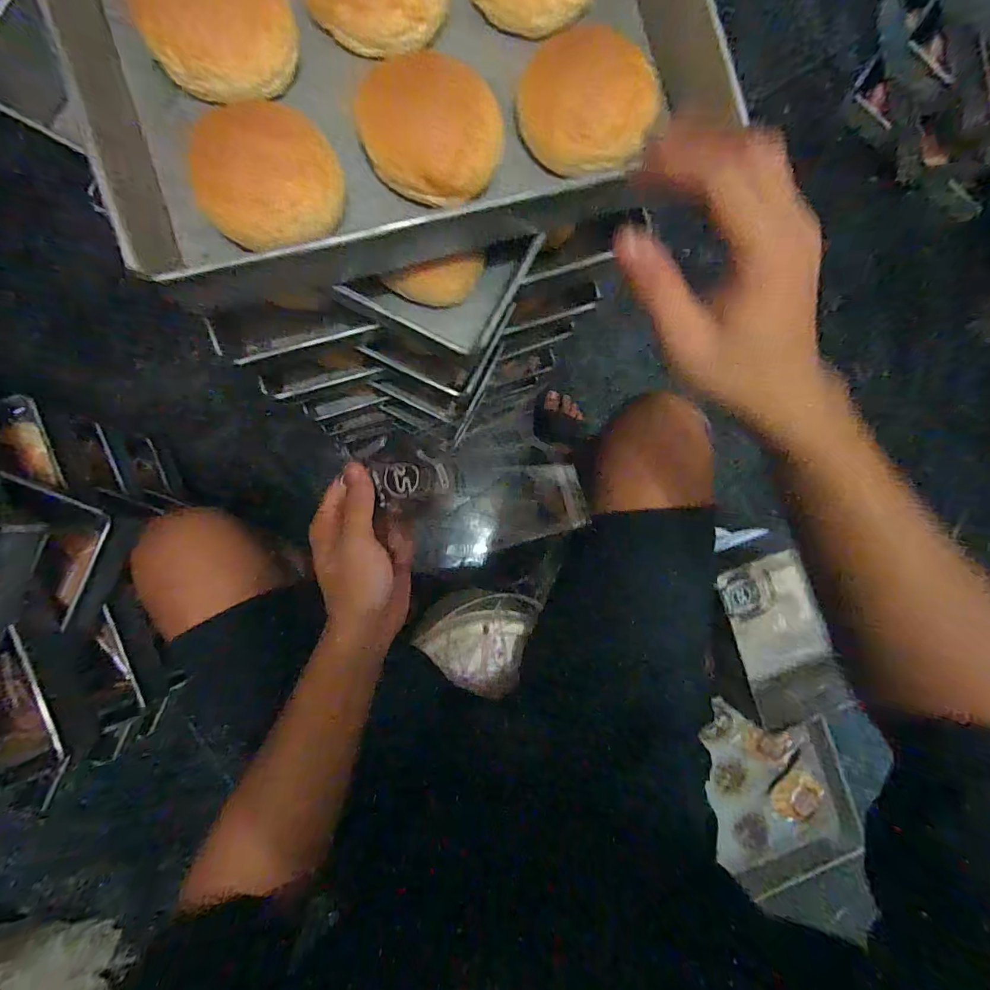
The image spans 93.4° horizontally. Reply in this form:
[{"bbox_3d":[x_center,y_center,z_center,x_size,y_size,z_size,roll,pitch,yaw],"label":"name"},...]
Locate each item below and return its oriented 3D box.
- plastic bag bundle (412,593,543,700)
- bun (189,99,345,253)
[{"bbox_3d":[-0.025,0.183,0.595,0.134,0.031,0.128,16,87,-5],"label":"plastic bag bundle"},{"bbox_3d":[-0.151,-0.210,0.309,0.090,0.039,0.080,-42,93,-5],"label":"bun"}]

